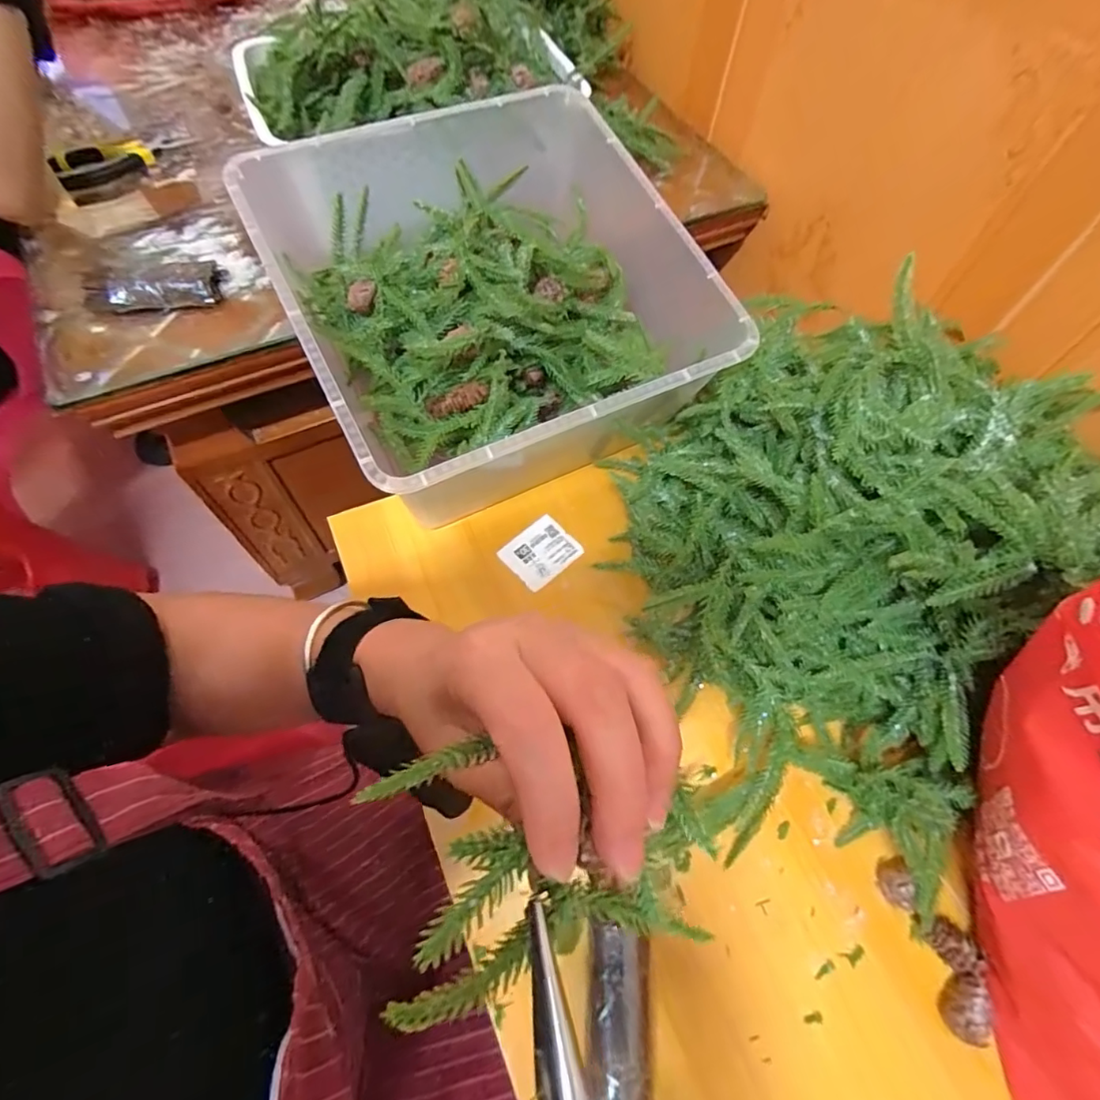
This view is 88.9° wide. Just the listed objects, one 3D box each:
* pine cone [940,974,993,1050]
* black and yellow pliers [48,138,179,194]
[{"bbox_3d":[0.245,0.268,0.328,0.019,0.017,0.034,34,66,15],"label":"pine cone"},{"bbox_3d":[-0.485,-0.437,0.633,0.126,0.023,0.054,-29,66,-16],"label":"black and yellow pliers"}]

